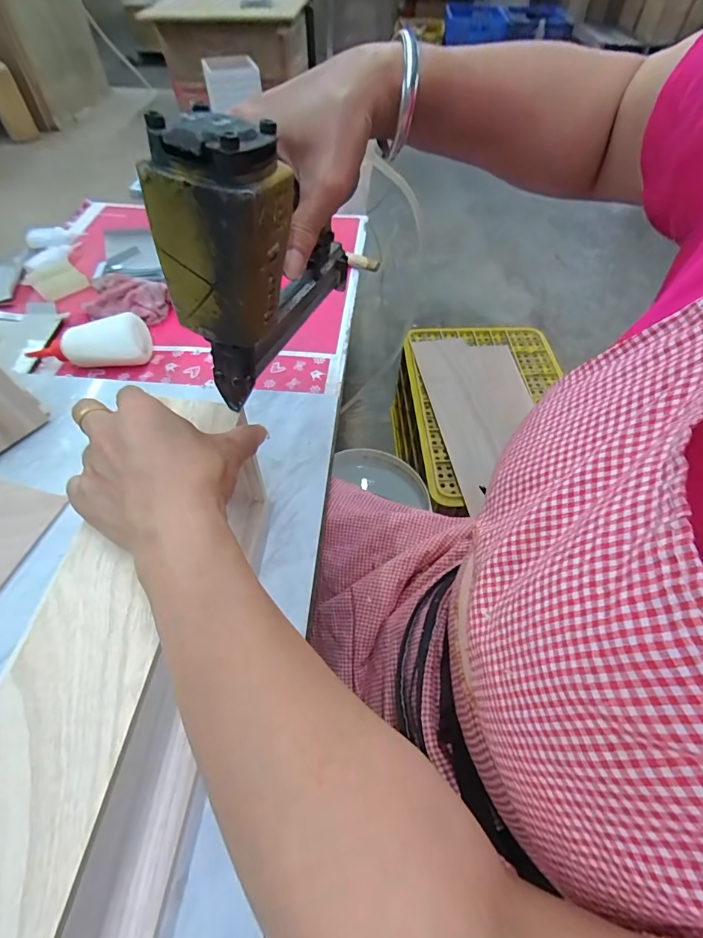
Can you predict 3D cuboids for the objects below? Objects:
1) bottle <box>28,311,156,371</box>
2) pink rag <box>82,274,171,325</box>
[{"bbox_3d":[-0.351,-0.167,0.566,0.163,0.054,0.057,-7,54,-7],"label":"bottle"},{"bbox_3d":[-0.339,-0.255,0.646,0.131,0.036,0.075,8,54,4],"label":"pink rag"}]

